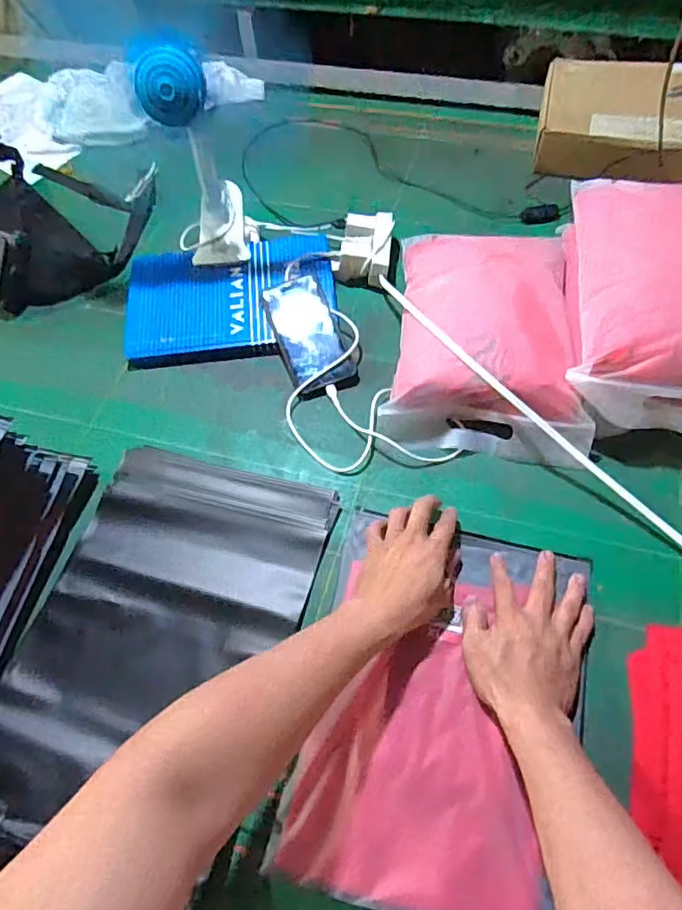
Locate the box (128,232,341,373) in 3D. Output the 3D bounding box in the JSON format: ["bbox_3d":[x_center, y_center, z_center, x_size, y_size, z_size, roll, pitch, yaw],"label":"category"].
[{"bbox_3d":[-0.153,-0.218,0.784,0.286,0.037,0.186,-6,60,0],"label":"box"}]

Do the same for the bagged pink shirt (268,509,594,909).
[{"bbox_3d":[0.100,0.230,0.530,0.248,0.019,0.338,10,61,9],"label":"bagged pink shirt"}]

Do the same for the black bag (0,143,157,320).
[{"bbox_3d":[-0.482,-0.421,0.903,0.304,0.081,0.423,-31,63,-14],"label":"black bag"}]

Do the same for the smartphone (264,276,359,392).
[{"bbox_3d":[-0.044,-0.160,0.741,0.078,0.010,0.162,-19,72,-4],"label":"smartphone"}]

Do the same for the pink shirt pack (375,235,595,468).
[{"bbox_3d":[0.183,-0.153,0.693,0.235,0.077,0.310,8,61,8],"label":"pink shirt pack"}]

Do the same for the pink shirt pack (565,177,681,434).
[{"bbox_3d":[0.380,-0.184,0.634,0.233,0.097,0.292,7,61,7],"label":"pink shirt pack"}]

